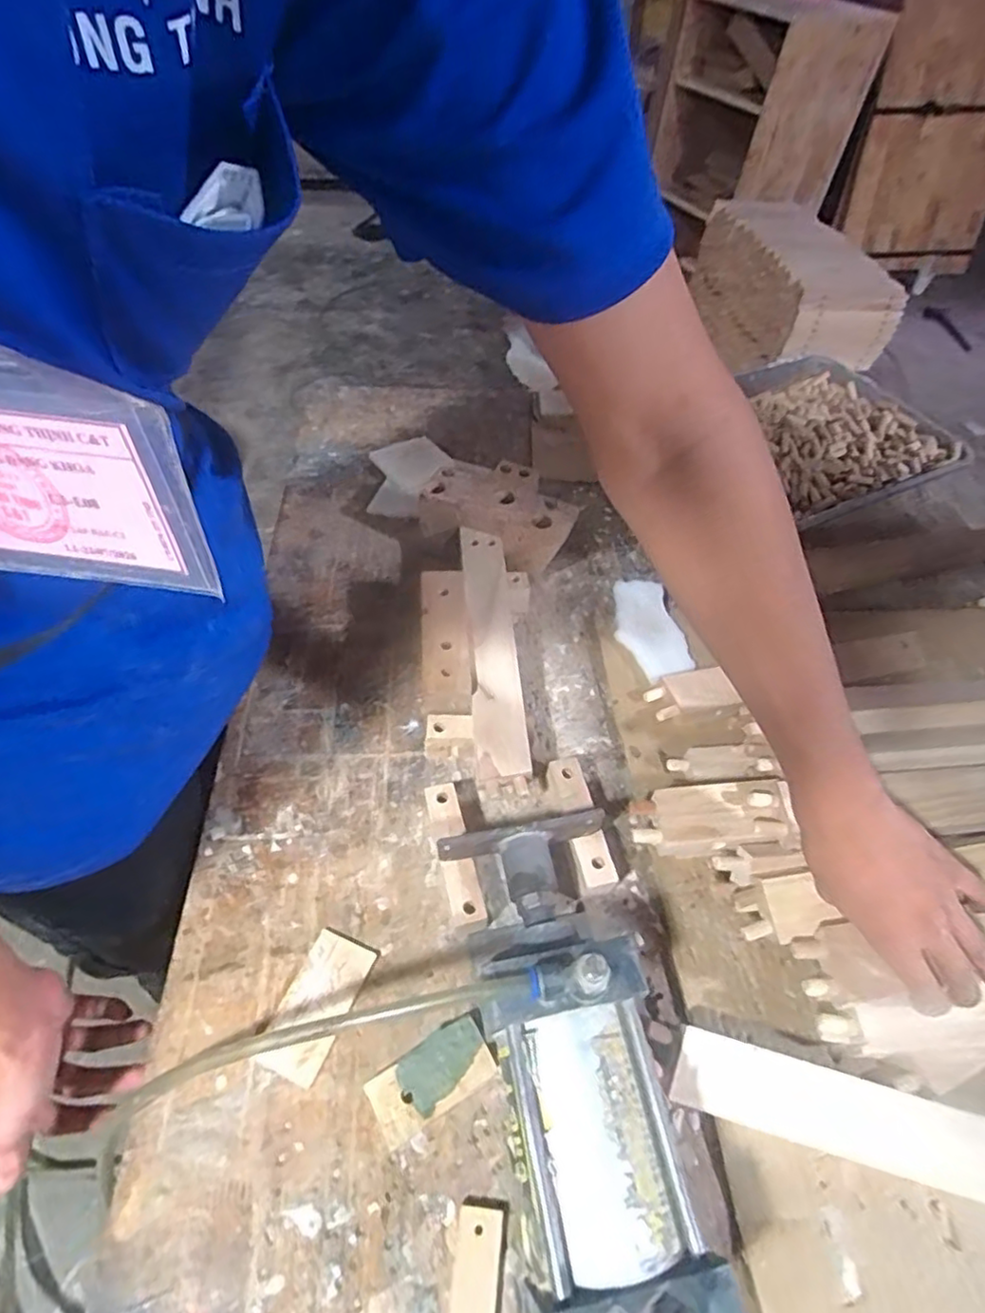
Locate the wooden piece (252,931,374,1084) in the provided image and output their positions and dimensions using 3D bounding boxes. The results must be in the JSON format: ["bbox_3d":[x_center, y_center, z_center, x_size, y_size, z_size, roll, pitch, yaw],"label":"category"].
[{"bbox_3d":[-0.121,0.238,0.437,0.046,0.007,0.088,22,54,11],"label":"wooden piece"}]

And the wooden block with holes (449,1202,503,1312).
[{"bbox_3d":[-0.010,0.355,0.350,0.026,0.009,0.080,8,52,1],"label":"wooden block with holes"}]

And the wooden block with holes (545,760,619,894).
[{"bbox_3d":[0.066,0.137,0.512,0.032,0.038,0.107,-8,54,-11],"label":"wooden block with holes"}]

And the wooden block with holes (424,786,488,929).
[{"bbox_3d":[-0.030,0.154,0.493,0.024,0.036,0.107,-10,54,-12],"label":"wooden block with holes"}]

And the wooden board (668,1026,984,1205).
[{"bbox_3d":[0.259,0.298,0.396,0.288,0.013,0.049,15,83,3],"label":"wooden board"}]

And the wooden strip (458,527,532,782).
[{"bbox_3d":[-0.001,-0.017,0.579,0.043,0.010,0.275,-2,53,-6],"label":"wooden strip"}]

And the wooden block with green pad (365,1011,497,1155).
[{"bbox_3d":[-0.040,0.273,0.412,0.078,0.019,0.040,-25,59,-22],"label":"wooden block with green pad"}]

